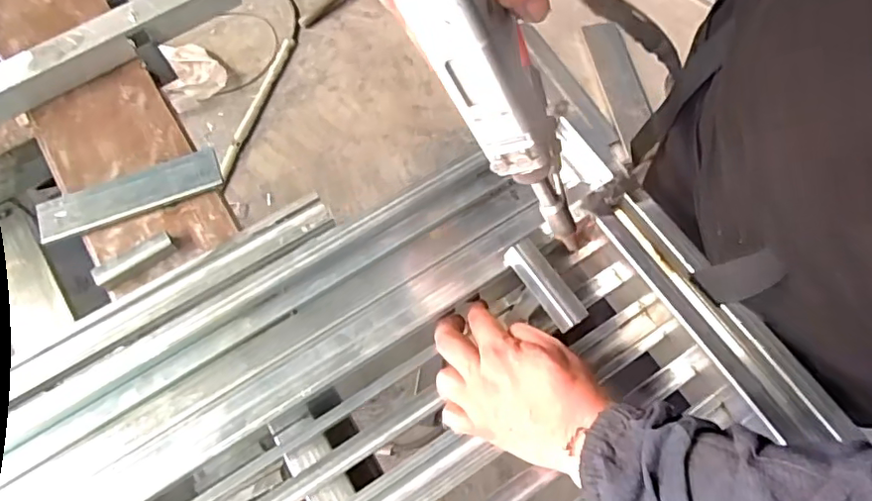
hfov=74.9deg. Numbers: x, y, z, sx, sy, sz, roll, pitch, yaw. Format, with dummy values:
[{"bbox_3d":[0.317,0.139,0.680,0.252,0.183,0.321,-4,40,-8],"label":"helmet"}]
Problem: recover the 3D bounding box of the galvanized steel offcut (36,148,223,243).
[{"bbox_3d":[-0.340,-0.064,0.634,0.195,0.011,0.053,-21,69,-9],"label":"galvanized steel offcut"}]

